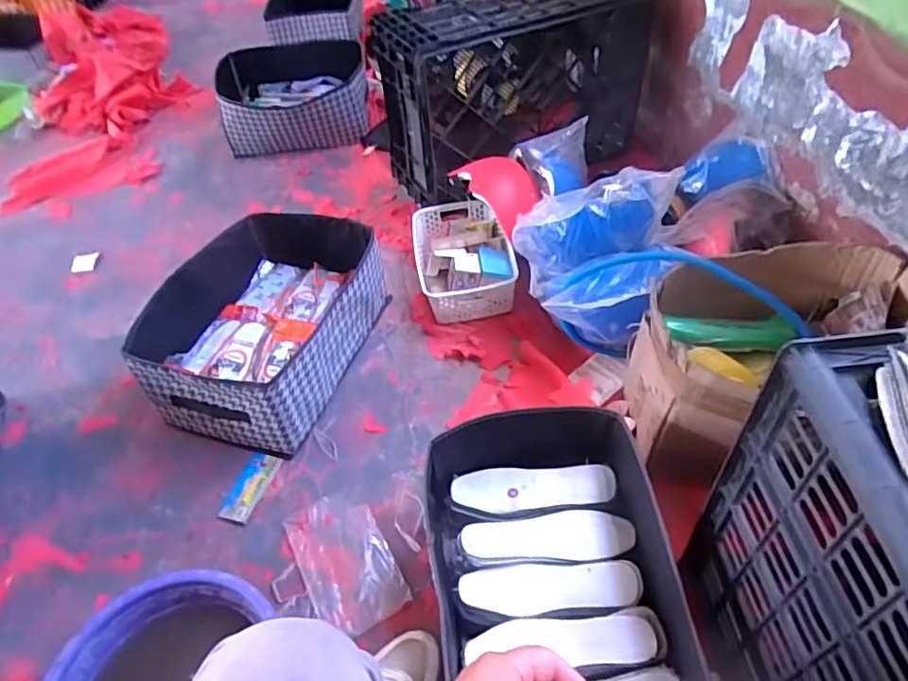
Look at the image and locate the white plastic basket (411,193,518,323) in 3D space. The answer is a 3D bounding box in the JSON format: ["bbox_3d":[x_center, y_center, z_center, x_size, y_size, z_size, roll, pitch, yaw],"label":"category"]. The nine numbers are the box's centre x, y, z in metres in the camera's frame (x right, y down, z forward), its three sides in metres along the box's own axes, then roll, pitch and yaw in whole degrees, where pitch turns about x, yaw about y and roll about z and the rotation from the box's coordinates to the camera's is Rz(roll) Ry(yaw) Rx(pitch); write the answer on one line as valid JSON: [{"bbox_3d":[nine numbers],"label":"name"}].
[{"bbox_3d":[0.019,-0.184,1.265,0.199,0.103,0.317,-9,48,-3],"label":"white plastic basket"}]

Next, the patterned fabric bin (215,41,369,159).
[{"bbox_3d":[-0.471,-0.727,1.758,0.426,0.170,0.330,-13,48,-6],"label":"patterned fabric bin"}]

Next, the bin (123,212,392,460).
[{"bbox_3d":[-0.343,-0.043,1.105,0.322,0.163,0.444,11,50,16],"label":"bin"}]

